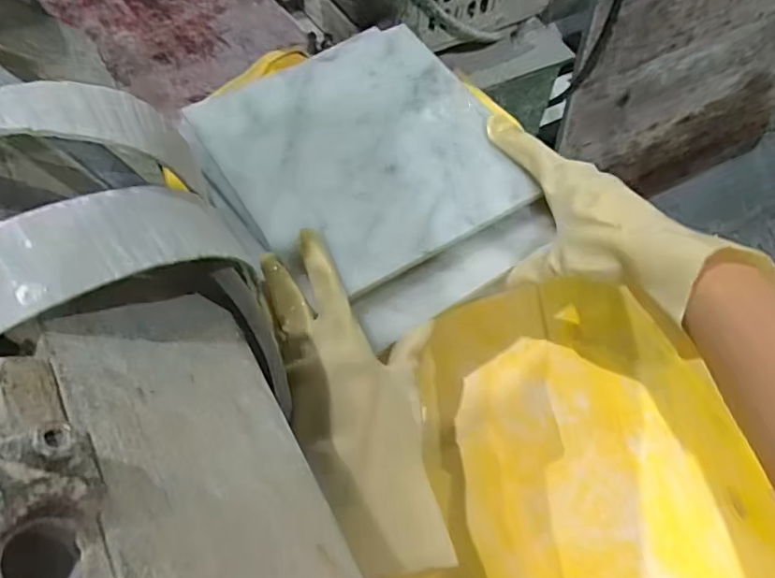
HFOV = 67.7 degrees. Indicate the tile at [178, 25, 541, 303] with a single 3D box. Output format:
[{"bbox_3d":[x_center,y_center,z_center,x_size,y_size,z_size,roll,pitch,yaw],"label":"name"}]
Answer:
[{"bbox_3d":[-0.017,-0.103,0.421,0.193,0.009,0.199,-29,65,-18],"label":"tile"}]

